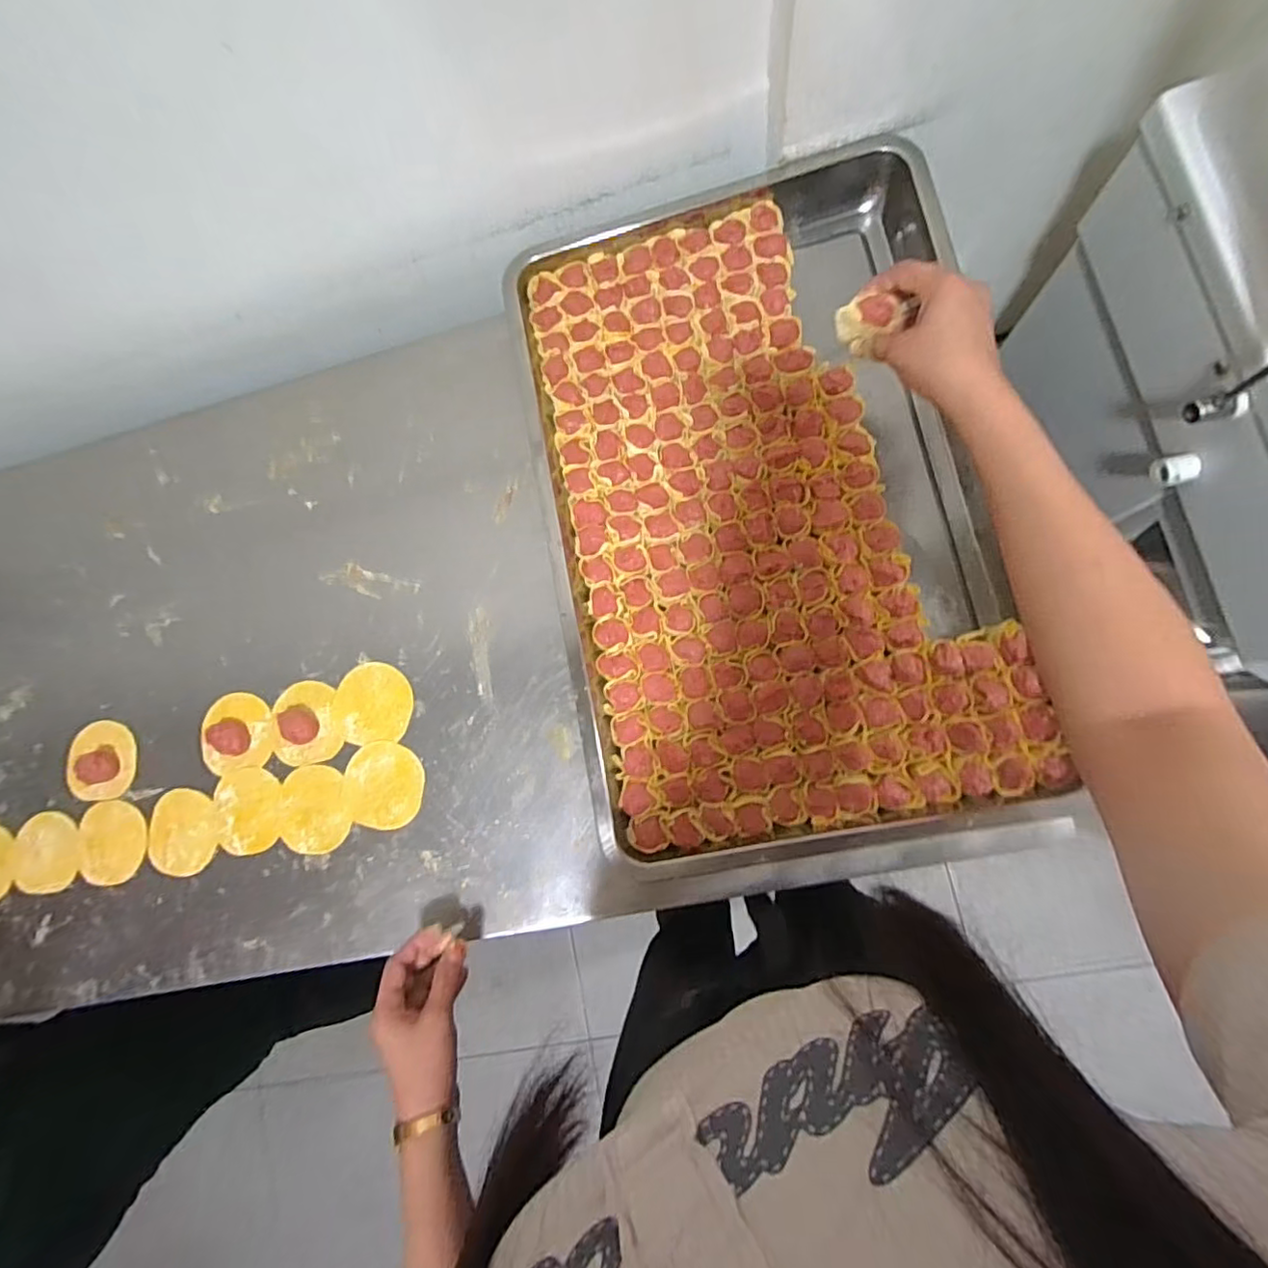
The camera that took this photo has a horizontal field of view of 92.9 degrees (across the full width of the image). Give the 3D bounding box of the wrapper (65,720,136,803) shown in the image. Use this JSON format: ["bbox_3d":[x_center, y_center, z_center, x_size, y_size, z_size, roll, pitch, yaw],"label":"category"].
[{"bbox_3d":[-0.566,0.134,0.637,0.067,0.012,0.081,-12,82,5],"label":"wrapper"}]

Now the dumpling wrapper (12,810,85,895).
[{"bbox_3d":[-0.622,0.231,0.637,0.088,0.004,0.078,1,83,7],"label":"dumpling wrapper"}]

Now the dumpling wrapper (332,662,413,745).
[{"bbox_3d":[-0.260,0.068,0.597,0.080,0.004,0.077,-1,83,7],"label":"dumpling wrapper"}]

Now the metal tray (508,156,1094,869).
[{"bbox_3d":[0.110,-0.121,0.538,0.367,0.055,0.595,-12,82,5],"label":"metal tray"}]

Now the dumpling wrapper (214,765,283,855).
[{"bbox_3d":[-0.384,0.176,0.605,0.072,0.007,0.083,-15,82,5],"label":"dumpling wrapper"}]

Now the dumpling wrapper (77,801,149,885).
[{"bbox_3d":[-0.539,0.217,0.627,0.082,0.008,0.081,-5,80,7],"label":"dumpling wrapper"}]

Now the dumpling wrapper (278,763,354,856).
[{"bbox_3d":[-0.313,0.172,0.593,0.075,0.004,0.083,-1,83,7],"label":"dumpling wrapper"}]

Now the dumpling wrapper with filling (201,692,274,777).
[{"bbox_3d":[-0.406,0.099,0.610,0.071,0.018,0.078,-6,83,6],"label":"dumpling wrapper with filling"}]

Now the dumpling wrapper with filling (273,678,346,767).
[{"bbox_3d":[-0.334,0.089,0.600,0.078,0.017,0.081,-1,83,7],"label":"dumpling wrapper with filling"}]

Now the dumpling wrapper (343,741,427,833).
[{"bbox_3d":[-0.242,0.146,0.584,0.079,0.005,0.080,-5,83,8],"label":"dumpling wrapper"}]

